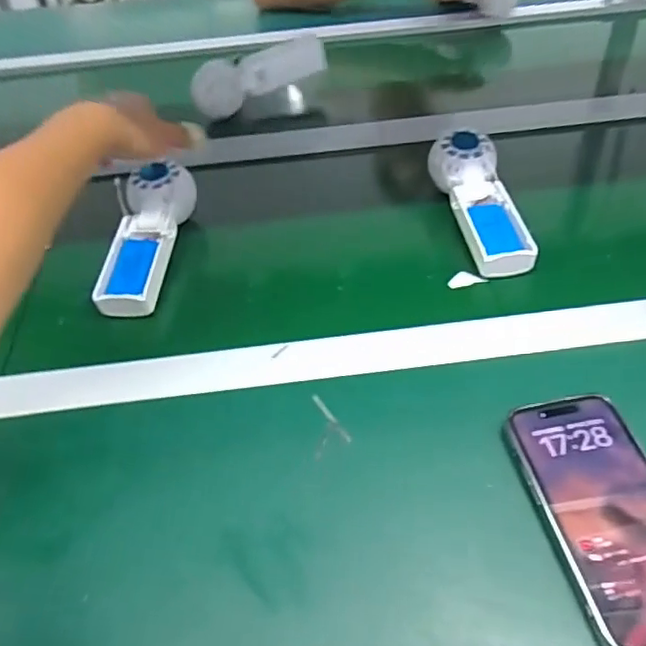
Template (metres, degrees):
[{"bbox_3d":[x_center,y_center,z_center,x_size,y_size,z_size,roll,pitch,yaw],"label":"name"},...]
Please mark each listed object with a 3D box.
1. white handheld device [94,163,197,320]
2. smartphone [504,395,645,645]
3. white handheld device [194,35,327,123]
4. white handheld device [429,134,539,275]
[{"bbox_3d":[-0.162,-0.087,0.539,0.055,0.048,0.186,1,45,9],"label":"white handheld device"},{"bbox_3d":[0.164,0.107,0.340,0.075,0.014,0.147,-11,44,-3],"label":"smartphone"},{"bbox_3d":[-0.081,-0.315,0.760,0.177,0.064,0.030,-23,22,-14],"label":"white handheld device"},{"bbox_3d":[0.143,-0.113,0.541,0.057,0.030,0.163,-11,58,-3],"label":"white handheld device"}]

